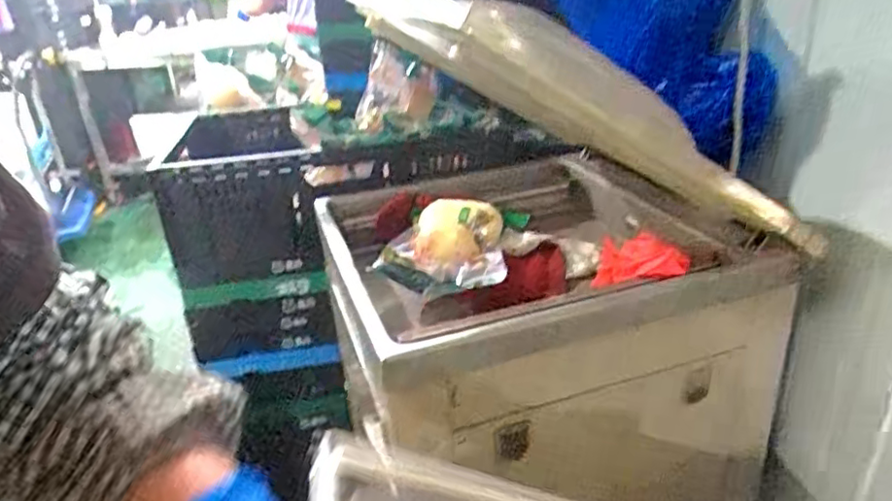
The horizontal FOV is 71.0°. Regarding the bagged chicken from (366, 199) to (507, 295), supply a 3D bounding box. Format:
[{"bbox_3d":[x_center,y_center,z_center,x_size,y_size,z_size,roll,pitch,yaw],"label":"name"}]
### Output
[{"bbox_3d":[-0.005,-0.003,0.916,0.186,0.062,0.209,-2,26,4],"label":"bagged chicken"}]

